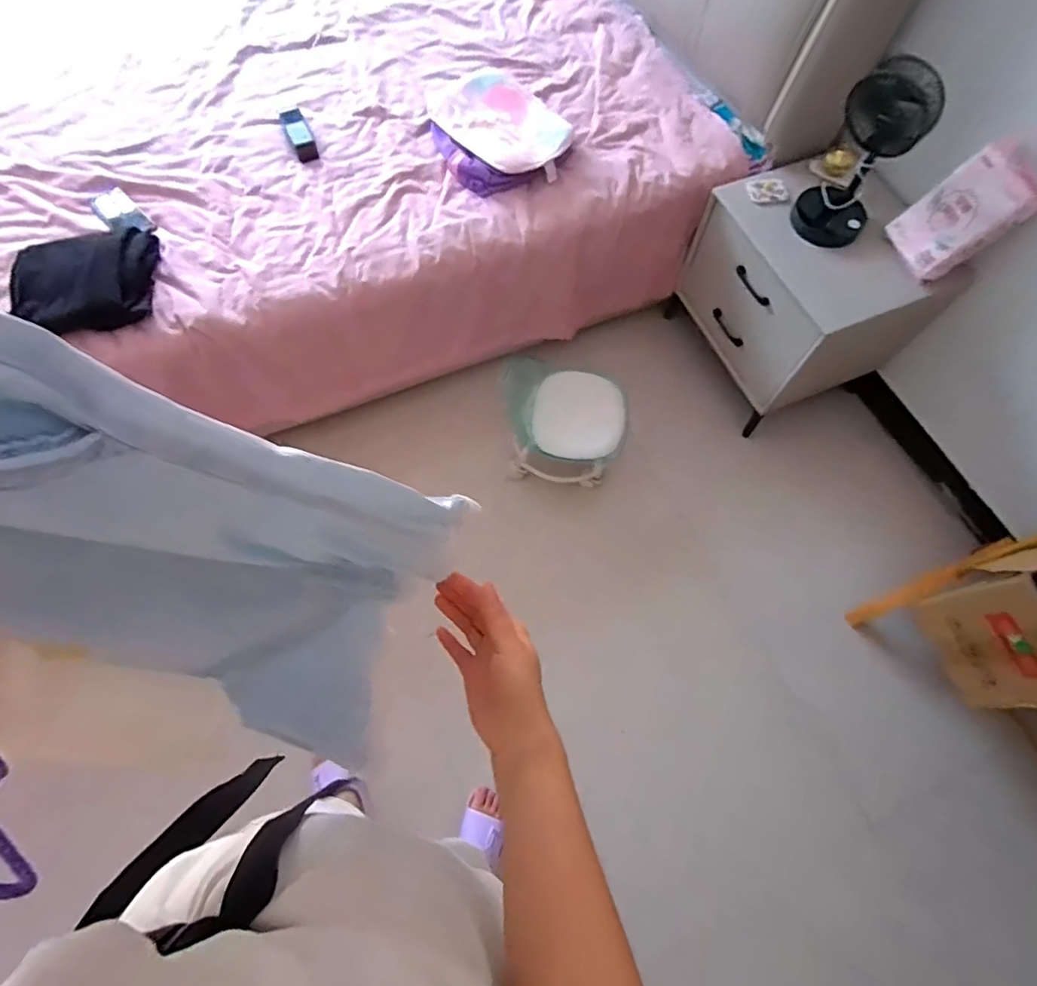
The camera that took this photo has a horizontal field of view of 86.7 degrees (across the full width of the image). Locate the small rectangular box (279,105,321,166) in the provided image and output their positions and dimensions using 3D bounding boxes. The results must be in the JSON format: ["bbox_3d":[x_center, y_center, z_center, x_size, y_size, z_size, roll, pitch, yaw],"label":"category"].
[{"bbox_3d":[-0.527,-0.863,1.326,0.056,0.020,0.152,-23,87,-10],"label":"small rectangular box"}]

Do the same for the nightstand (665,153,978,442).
[{"bbox_3d":[0.700,-0.500,1.404,0.388,0.402,0.460,-17,69,-9],"label":"nightstand"}]

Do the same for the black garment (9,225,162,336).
[{"bbox_3d":[-0.883,-0.434,1.117,0.274,0.075,0.243,-14,68,-8],"label":"black garment"}]

